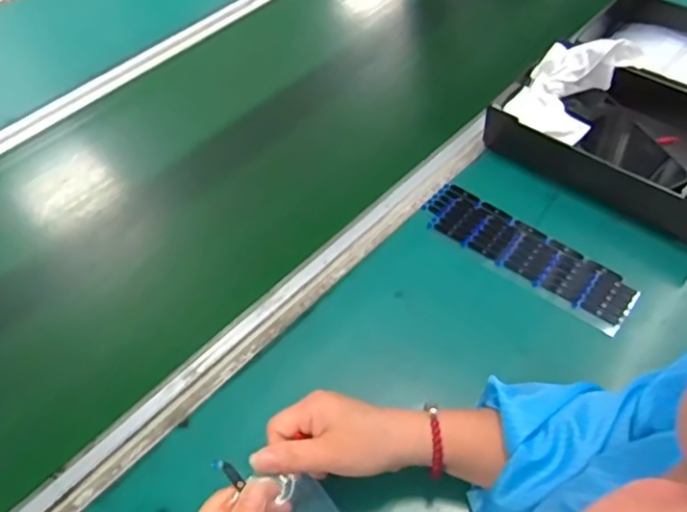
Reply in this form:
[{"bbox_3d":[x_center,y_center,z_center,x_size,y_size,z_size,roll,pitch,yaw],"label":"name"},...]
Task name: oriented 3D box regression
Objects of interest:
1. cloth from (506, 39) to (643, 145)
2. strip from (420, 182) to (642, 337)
[{"bbox_3d":[0.256,-0.188,0.679,0.085,0.064,0.149,34,61,27],"label":"cloth"},{"bbox_3d":[0.176,-0.001,0.601,0.218,0.014,0.067,35,61,27],"label":"strip"}]

